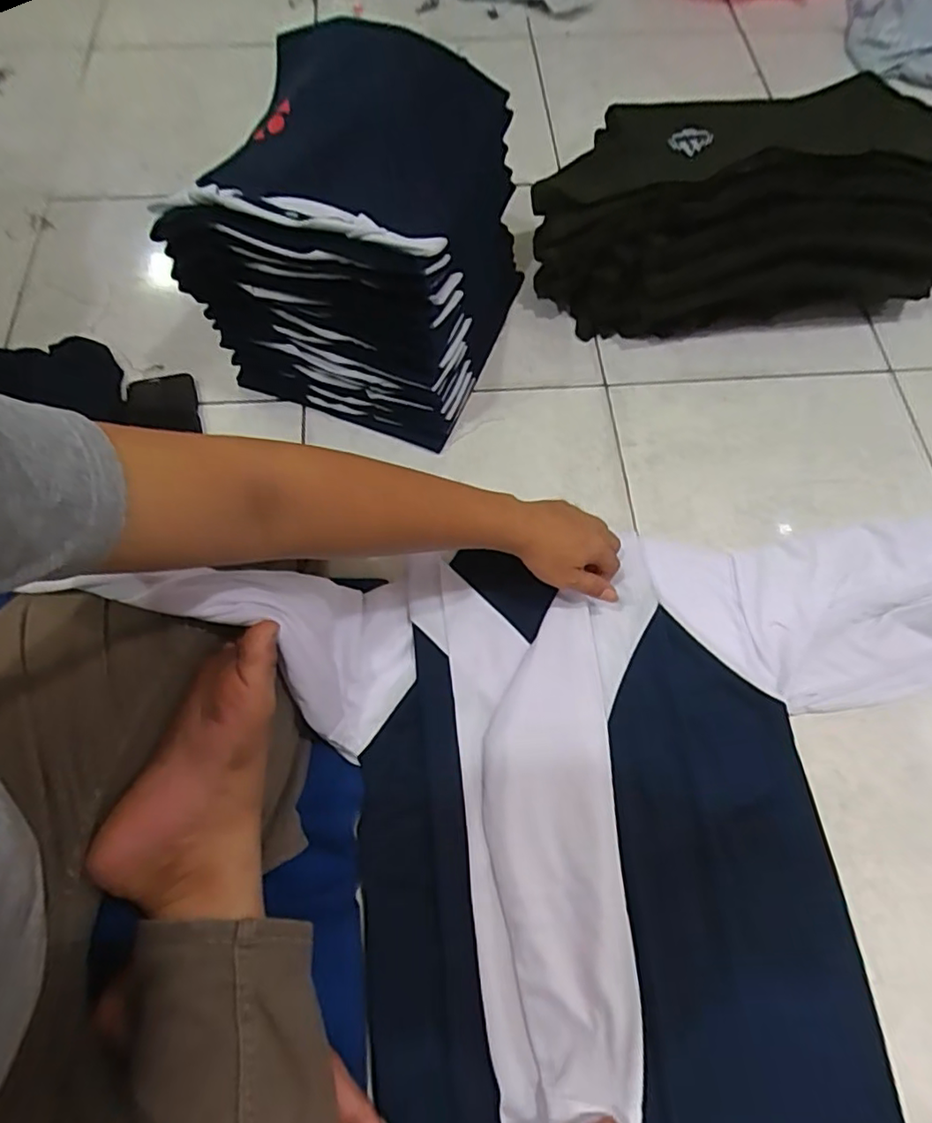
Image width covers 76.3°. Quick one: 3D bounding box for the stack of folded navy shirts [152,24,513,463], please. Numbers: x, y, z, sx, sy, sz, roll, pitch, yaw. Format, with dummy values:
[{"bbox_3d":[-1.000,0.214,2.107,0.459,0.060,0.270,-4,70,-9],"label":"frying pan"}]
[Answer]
[{"bbox_3d":[-0.108,-0.385,0.699,0.311,0.240,0.352,19,68,4],"label":"stack of folded navy shirts"}]

